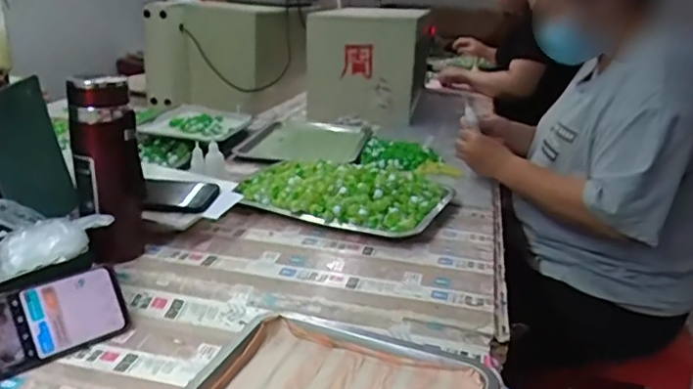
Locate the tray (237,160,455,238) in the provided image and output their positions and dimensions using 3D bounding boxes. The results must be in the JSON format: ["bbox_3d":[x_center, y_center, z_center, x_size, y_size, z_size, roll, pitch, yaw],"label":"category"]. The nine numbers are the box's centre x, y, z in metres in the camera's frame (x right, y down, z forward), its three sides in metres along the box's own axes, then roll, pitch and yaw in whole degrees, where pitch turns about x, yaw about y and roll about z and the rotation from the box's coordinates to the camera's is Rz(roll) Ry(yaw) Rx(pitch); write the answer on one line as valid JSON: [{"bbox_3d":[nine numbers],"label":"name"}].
[{"bbox_3d":[-0.010,-0.007,0.899,0.332,0.058,0.188,10,22,17],"label":"tray"}]

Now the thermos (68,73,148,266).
[{"bbox_3d":[-0.286,-0.025,0.680,0.070,0.227,0.060,-6,23,-23],"label":"thermos"}]

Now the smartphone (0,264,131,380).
[{"bbox_3d":[-0.312,0.131,0.569,0.164,0.079,0.004,-17,-4,-40],"label":"smartphone"}]

